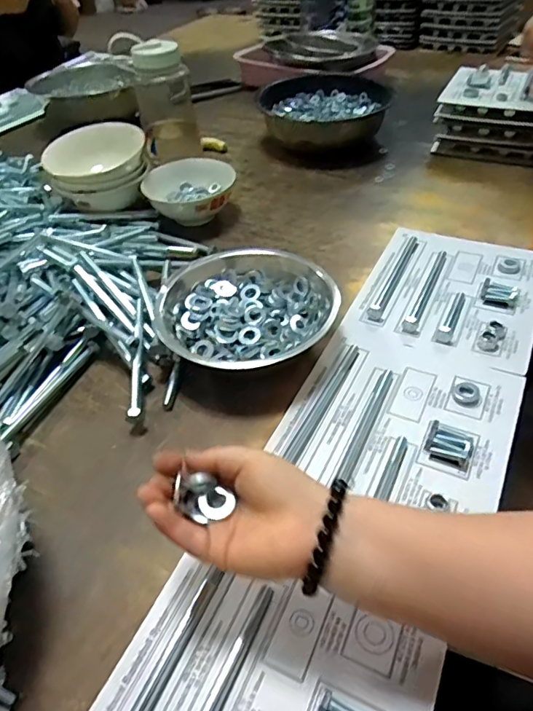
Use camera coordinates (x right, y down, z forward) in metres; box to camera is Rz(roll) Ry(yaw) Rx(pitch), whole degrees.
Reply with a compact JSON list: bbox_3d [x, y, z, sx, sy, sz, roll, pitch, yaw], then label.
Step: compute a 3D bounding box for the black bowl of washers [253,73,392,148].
[{"bbox_3d":[0.102,-0.440,0.912,0.215,0.078,0.237,3,44,8],"label":"black bowl of washers"}]

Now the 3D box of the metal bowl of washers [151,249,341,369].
[{"bbox_3d":[-0.021,-0.040,0.529,0.168,0.067,0.170,-3,44,2],"label":"metal bowl of washers"}]

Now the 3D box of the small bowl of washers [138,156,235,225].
[{"bbox_3d":[-0.109,-0.231,0.731,0.124,0.065,0.116,-3,44,2],"label":"small bowl of washers"}]

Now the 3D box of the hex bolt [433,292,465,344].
[{"bbox_3d":[0.203,-0.046,0.548,0.017,0.017,0.088,20,49,23],"label":"hex bolt"}]

